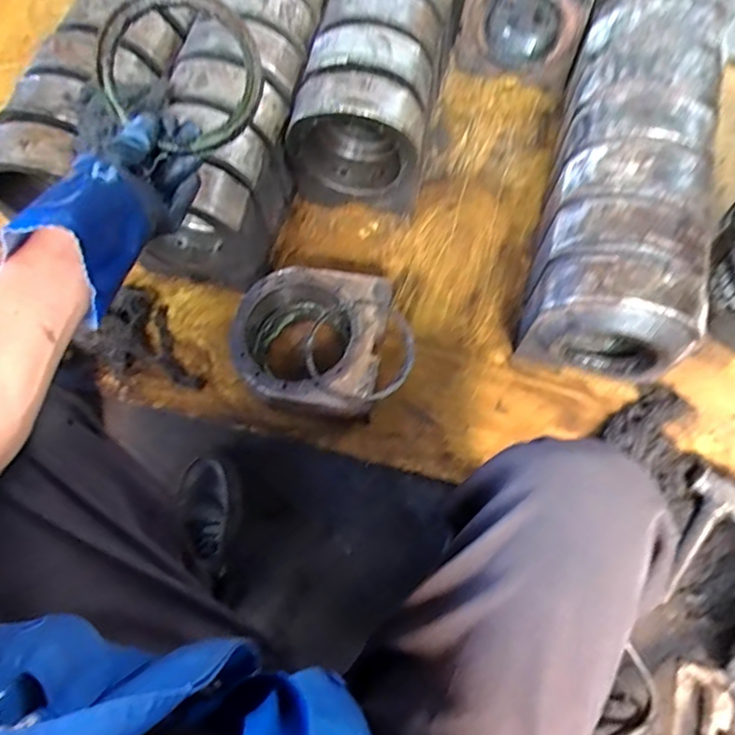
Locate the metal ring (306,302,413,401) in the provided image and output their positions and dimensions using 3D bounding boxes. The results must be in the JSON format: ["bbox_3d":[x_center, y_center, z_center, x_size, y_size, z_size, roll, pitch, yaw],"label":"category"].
[{"bbox_3d":[-0.011,-0.029,0.837,0.168,0.018,0.166,0,71,1],"label":"metal ring"}]

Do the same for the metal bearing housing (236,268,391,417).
[{"bbox_3d":[-0.092,-0.036,0.888,0.231,0.112,0.223,9,71,4],"label":"metal bearing housing"}]

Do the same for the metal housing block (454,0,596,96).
[{"bbox_3d":[0.295,-0.655,1.030,0.226,0.256,0.103,8,71,4],"label":"metal housing block"}]

